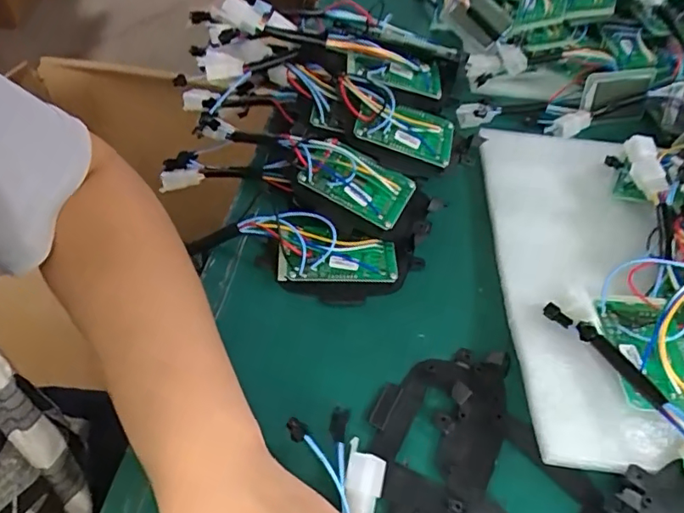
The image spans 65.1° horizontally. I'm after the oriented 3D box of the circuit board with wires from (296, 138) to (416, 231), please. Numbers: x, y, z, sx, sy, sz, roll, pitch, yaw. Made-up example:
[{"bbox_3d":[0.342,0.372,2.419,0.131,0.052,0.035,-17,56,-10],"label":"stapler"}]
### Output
[{"bbox_3d":[0.008,-0.057,0.384,0.082,0.012,0.046,29,62,3],"label":"circuit board with wires"}]

